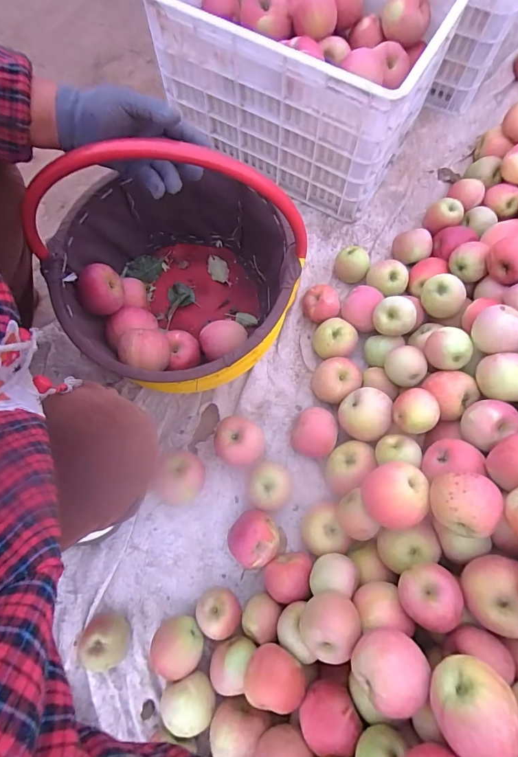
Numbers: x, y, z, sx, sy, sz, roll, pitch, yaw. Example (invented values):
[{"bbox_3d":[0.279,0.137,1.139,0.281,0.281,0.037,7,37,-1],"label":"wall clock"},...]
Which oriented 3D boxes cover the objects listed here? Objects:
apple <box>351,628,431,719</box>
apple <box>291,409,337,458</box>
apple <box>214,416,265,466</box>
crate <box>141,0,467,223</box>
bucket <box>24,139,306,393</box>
[{"bbox_3d":[0.146,0.318,0.433,0.073,0.060,0.069,0,72,1],"label":"apple"},{"bbox_3d":[0.093,0.091,0.659,0.069,0.069,0.075,0,72,1],"label":"apple"},{"bbox_3d":[-0.032,0.107,0.660,0.080,0.073,0.076,0,72,1],"label":"apple"},{"bbox_3d":[0.087,-0.630,0.764,0.484,0.262,0.376,27,75,9],"label":"crate"},{"bbox_3d":[-0.127,-0.183,0.592,0.359,0.380,0.365,0,72,1],"label":"bucket"}]

